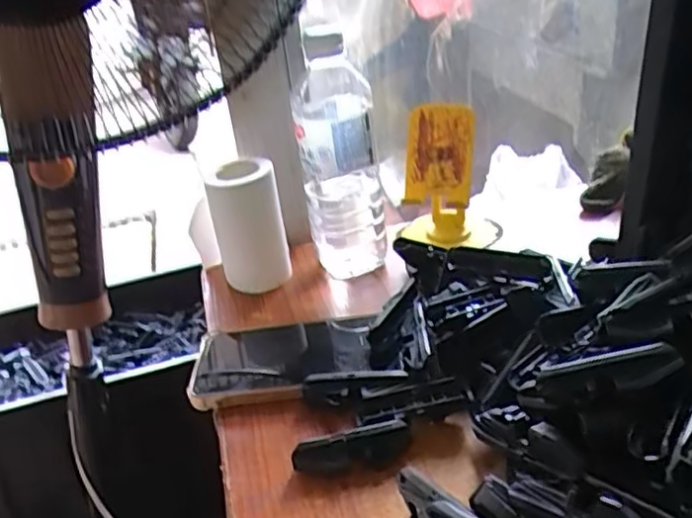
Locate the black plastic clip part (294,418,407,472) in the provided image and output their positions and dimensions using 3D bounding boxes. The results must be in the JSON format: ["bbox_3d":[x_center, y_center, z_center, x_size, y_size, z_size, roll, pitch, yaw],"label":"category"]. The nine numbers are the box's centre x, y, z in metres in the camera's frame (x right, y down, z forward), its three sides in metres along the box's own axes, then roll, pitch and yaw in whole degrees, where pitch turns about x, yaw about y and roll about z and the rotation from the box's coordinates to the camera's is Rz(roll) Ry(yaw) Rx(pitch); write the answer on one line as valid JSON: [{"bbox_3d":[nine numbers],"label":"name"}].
[{"bbox_3d":[0.004,0.117,0.411,0.071,0.020,0.018,-11,30,-6],"label":"black plastic clip part"}]

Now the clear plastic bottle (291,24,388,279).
[{"bbox_3d":[-0.006,-0.086,0.593,0.067,0.209,0.079,-9,30,-3],"label":"clear plastic bottle"}]

